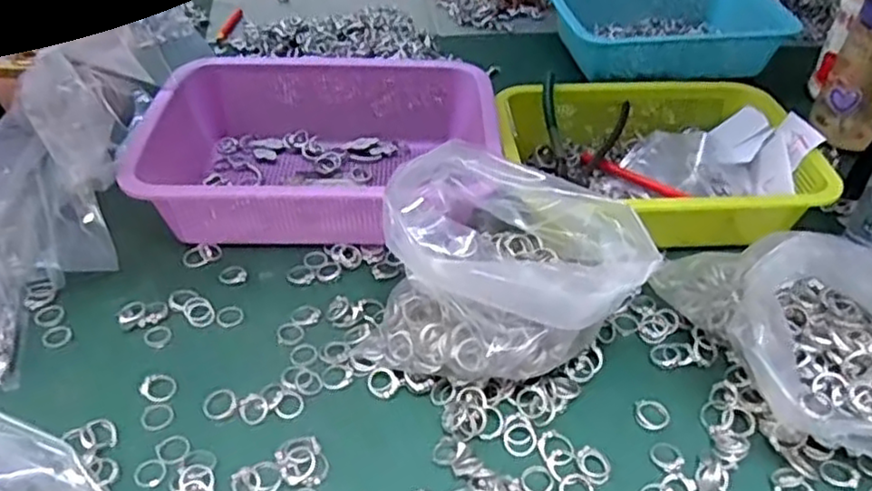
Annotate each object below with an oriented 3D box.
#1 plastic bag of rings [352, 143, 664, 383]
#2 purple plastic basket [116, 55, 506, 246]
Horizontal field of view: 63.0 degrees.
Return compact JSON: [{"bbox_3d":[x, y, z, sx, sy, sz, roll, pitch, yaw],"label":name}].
[{"bbox_3d":[0.044,0.026,0.474,0.162,0.138,0.109,20,44,19],"label":"plastic bag of rings"},{"bbox_3d":[-0.102,-0.093,0.655,0.304,0.083,0.210,-3,41,-5],"label":"purple plastic basket"}]

